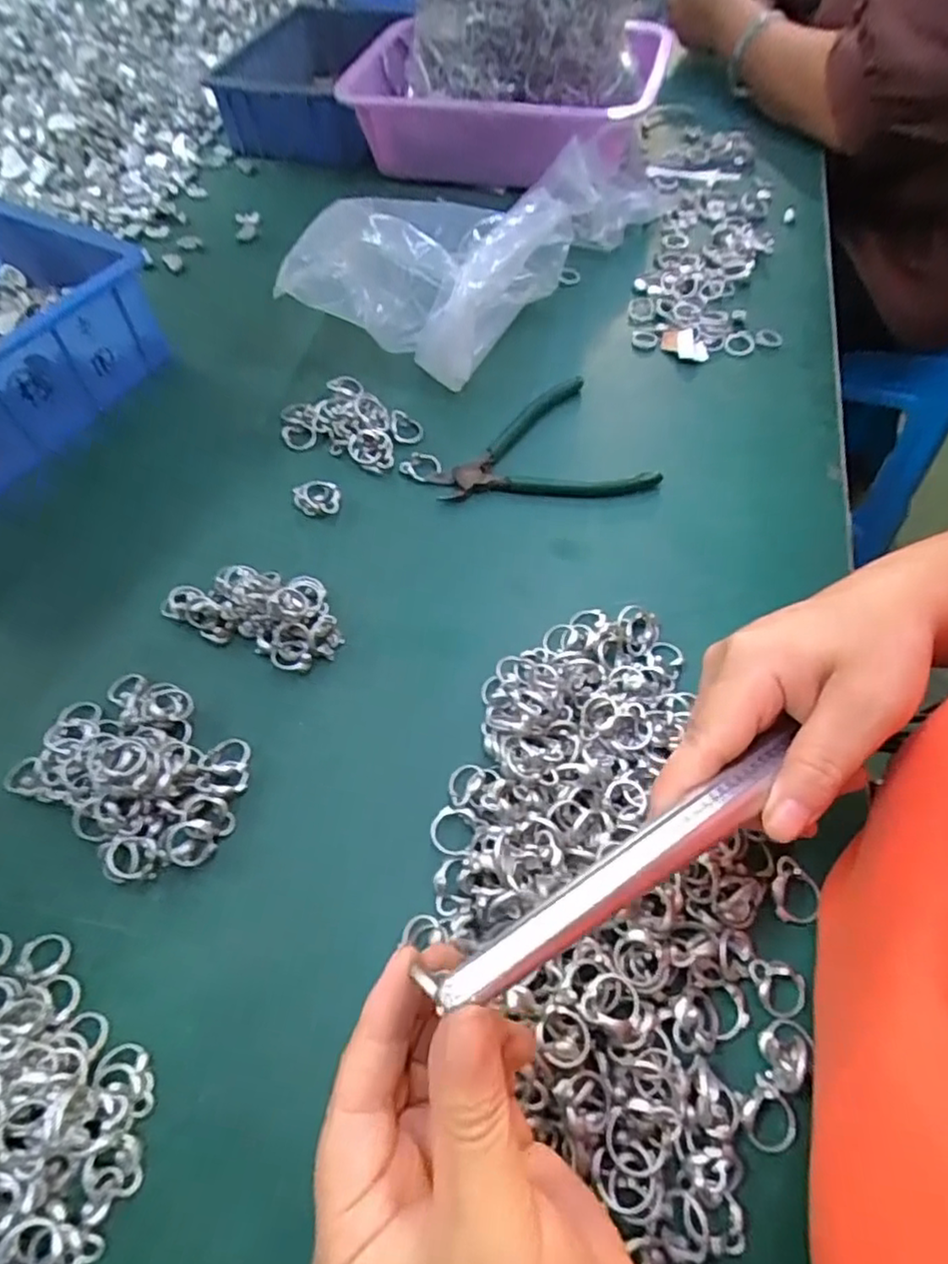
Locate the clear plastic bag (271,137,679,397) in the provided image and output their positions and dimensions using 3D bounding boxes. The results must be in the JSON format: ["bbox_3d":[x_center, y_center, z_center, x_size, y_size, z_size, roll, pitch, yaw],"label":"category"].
[{"bbox_3d":[0.017,-0.316,0.530,0.132,0.095,0.356,34,66,23],"label":"clear plastic bag"}]

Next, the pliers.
[{"bbox_3d":[0.049,-0.139,0.466,0.151,0.010,0.111,1,57,4],"label":"pliers"}]

